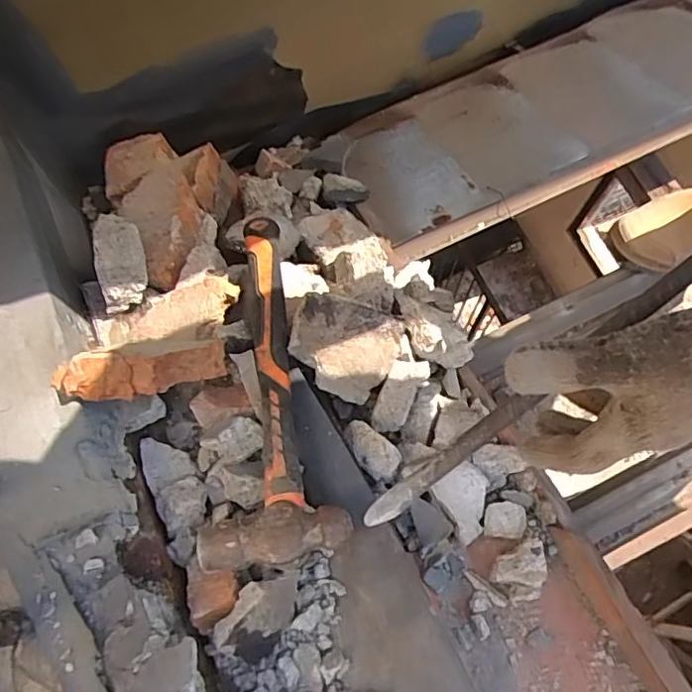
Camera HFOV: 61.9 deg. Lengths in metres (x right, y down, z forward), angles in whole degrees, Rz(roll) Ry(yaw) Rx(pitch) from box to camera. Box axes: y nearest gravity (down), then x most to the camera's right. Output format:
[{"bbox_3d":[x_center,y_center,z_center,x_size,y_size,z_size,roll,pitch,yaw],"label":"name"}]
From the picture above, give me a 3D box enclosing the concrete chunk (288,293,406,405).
[{"bbox_3d":[-0.007,0.002,0.594,0.105,0.047,0.105,5,77,-22],"label":"concrete chunk"}]

